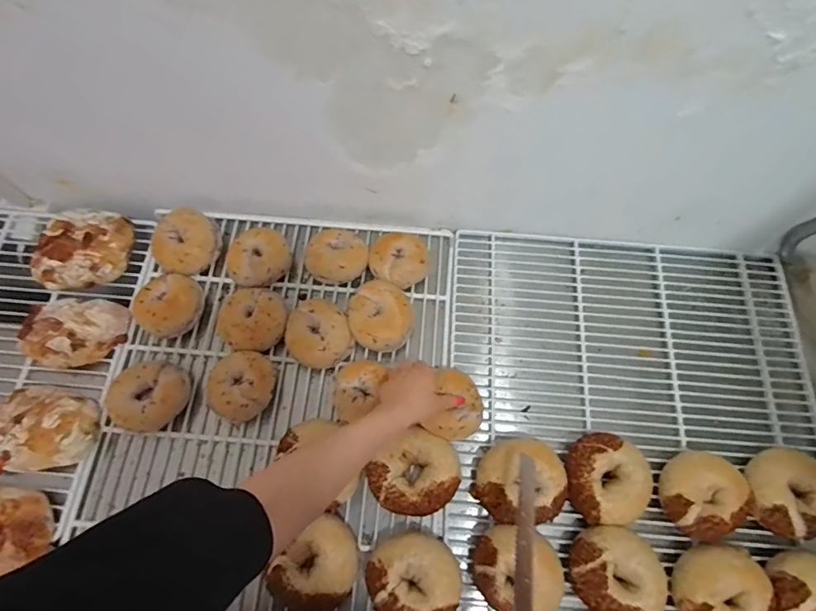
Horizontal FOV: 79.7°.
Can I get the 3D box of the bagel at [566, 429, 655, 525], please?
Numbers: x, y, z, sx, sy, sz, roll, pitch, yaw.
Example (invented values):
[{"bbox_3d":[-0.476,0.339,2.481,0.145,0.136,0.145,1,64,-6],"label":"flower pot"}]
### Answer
[{"bbox_3d":[0.264,0.229,0.655,0.101,0.055,0.110,0,68,0],"label":"bagel"}]

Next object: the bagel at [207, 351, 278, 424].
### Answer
[{"bbox_3d":[-0.233,0.113,0.698,0.087,0.057,0.091,0,68,0],"label":"bagel"}]

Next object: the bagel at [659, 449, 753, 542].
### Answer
[{"bbox_3d":[0.388,0.249,0.648,0.104,0.050,0.100,-27,70,-11],"label":"bagel"}]

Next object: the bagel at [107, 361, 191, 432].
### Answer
[{"bbox_3d":[-0.363,0.125,0.683,0.091,0.037,0.101,29,70,11],"label":"bagel"}]

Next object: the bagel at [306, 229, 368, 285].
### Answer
[{"bbox_3d":[-0.112,-0.079,0.779,0.092,0.050,0.090,0,68,0],"label":"bagel"}]

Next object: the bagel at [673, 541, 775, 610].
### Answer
[{"bbox_3d":[0.386,0.355,0.601,0.099,0.051,0.105,0,68,0],"label":"bagel"}]

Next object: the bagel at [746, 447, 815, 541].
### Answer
[{"bbox_3d":[0.502,0.248,0.649,0.098,0.053,0.112,-2,68,-1],"label":"bagel"}]

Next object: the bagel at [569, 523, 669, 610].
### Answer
[{"bbox_3d":[0.258,0.334,0.609,0.107,0.048,0.103,0,68,0],"label":"bagel"}]

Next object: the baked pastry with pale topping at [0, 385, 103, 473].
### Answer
[{"bbox_3d":[-0.499,0.164,0.663,0.135,0.052,0.112,-7,68,-3],"label":"baked pastry with pale topping"}]

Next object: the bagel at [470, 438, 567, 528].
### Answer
[{"bbox_3d":[0.152,0.237,0.656,0.110,0.068,0.113,0,68,0],"label":"bagel"}]

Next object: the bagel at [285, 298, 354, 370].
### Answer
[{"bbox_3d":[-0.133,0.046,0.732,0.091,0.047,0.099,0,68,0],"label":"bagel"}]

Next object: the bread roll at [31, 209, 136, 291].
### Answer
[{"bbox_3d":[-0.513,-0.092,0.767,0.143,0.042,0.125,-10,68,-4],"label":"bread roll"}]

